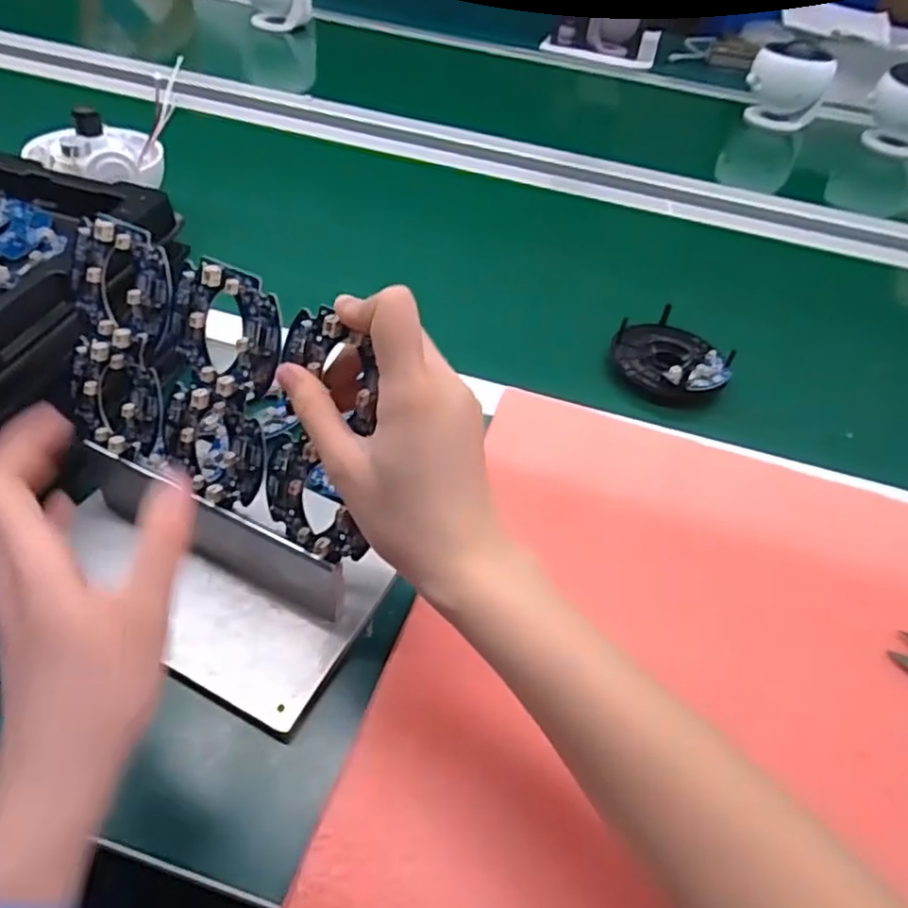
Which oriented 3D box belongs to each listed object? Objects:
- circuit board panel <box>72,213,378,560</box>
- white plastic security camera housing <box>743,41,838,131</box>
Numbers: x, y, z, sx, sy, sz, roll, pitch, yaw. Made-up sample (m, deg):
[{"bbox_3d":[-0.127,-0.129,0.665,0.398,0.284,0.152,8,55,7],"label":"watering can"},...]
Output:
[{"bbox_3d":[-0.124,-0.034,0.346,0.186,0.126,0.008,24,27,15],"label":"circuit board panel"},{"bbox_3d":[0.560,-0.613,1.122,0.124,0.119,0.096,27,48,18],"label":"white plastic security camera housing"}]

